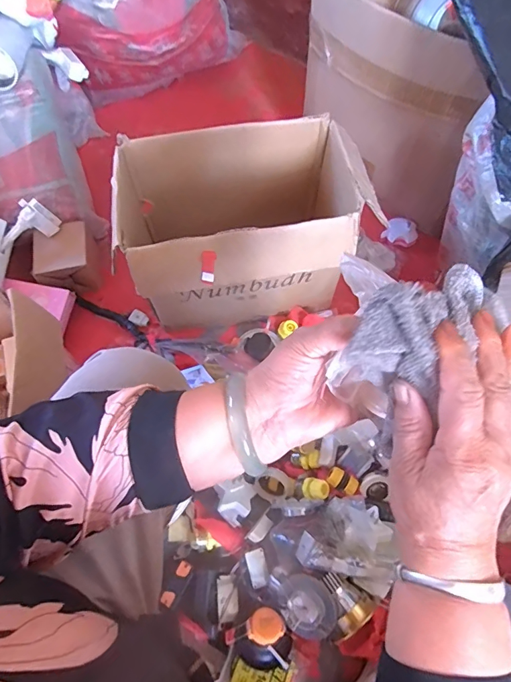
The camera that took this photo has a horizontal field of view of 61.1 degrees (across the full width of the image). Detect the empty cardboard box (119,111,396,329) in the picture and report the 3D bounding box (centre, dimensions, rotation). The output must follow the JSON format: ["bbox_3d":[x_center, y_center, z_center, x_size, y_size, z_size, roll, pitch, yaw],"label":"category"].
[{"bbox_3d":[-0.006,-0.195,0.769,0.407,0.244,0.234,-10,67,-4],"label":"empty cardboard box"}]

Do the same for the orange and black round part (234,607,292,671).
[{"bbox_3d":[0.018,0.453,0.655,0.076,0.034,0.075,0,67,0],"label":"orange and black round part"}]

